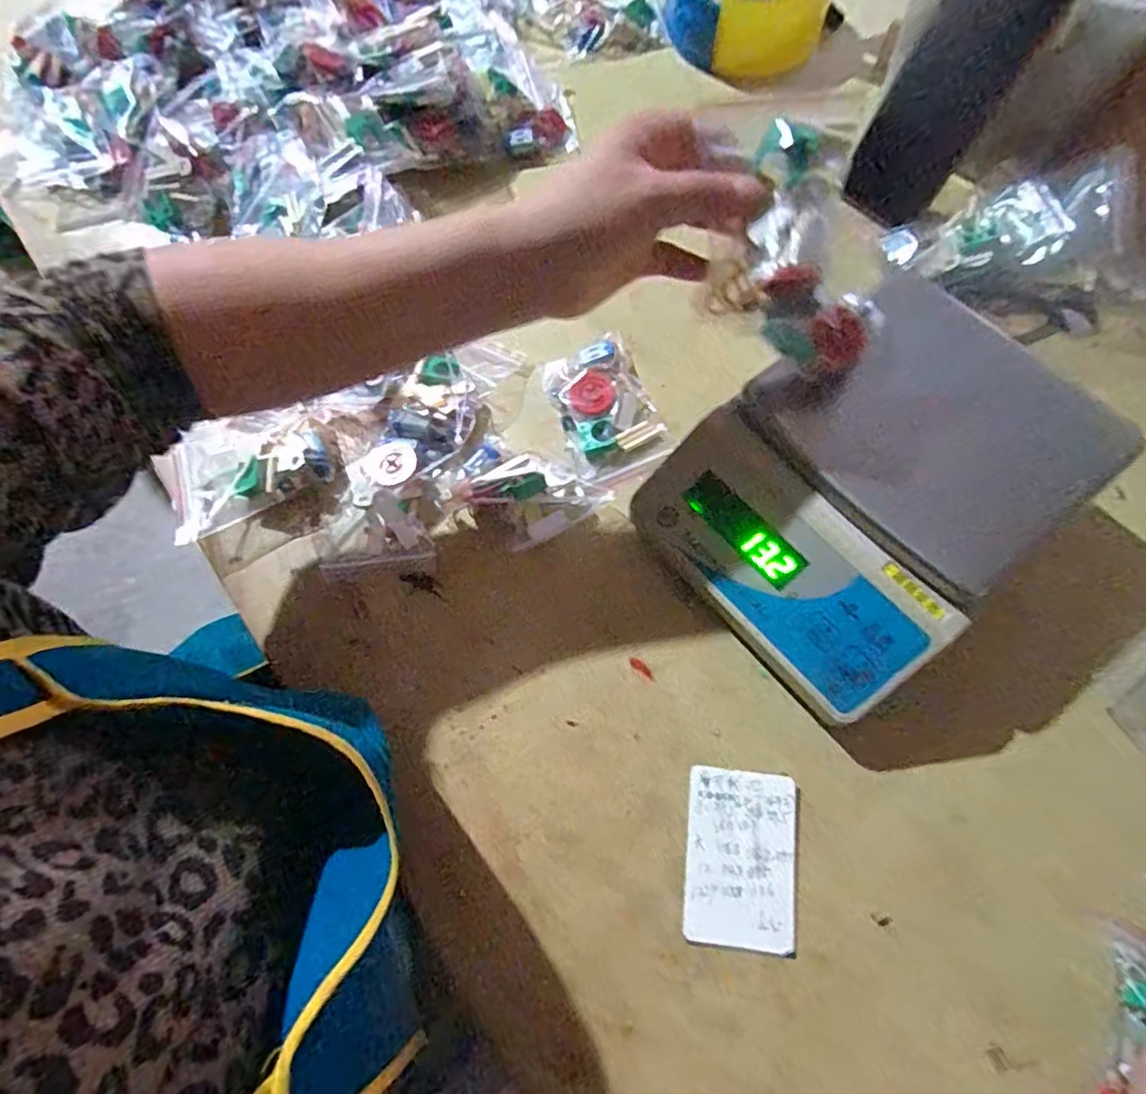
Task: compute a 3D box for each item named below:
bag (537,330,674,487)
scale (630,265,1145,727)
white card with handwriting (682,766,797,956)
[{"bbox_3d":[0.024,-0.105,0.450,0.071,0.015,0.106,-20,69,-5],"label":"bag"},{"bbox_3d":[0.175,-0.040,0.377,0.231,0.093,0.189,-38,72,-11],"label":"scale"},{"bbox_3d":[0.095,0.175,0.347,0.058,0.005,0.090,6,69,5],"label":"white card with handwriting"}]

